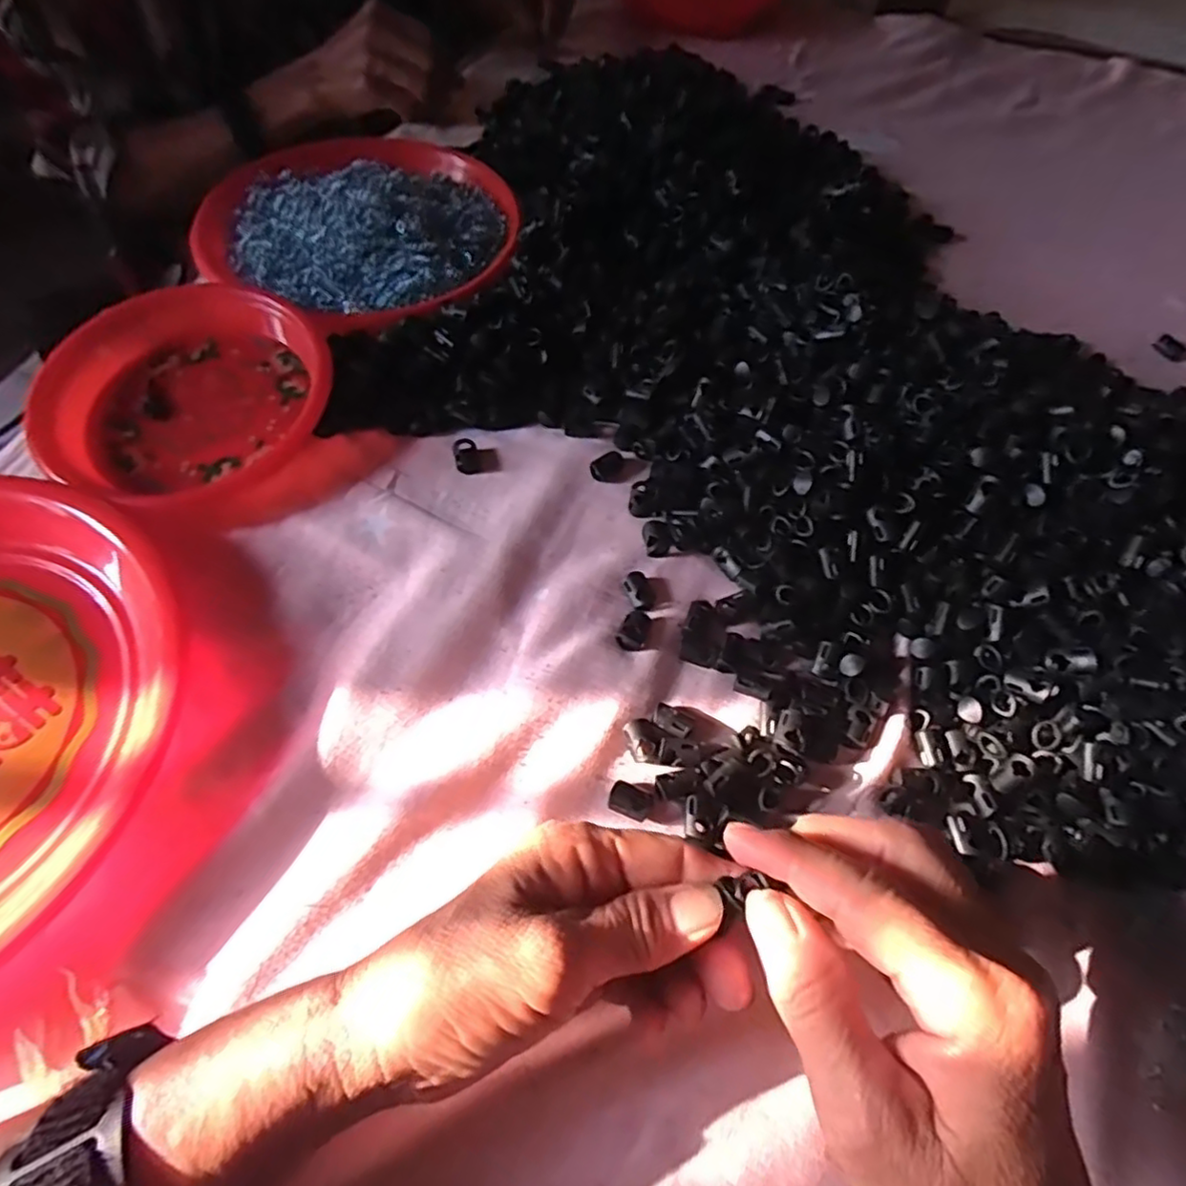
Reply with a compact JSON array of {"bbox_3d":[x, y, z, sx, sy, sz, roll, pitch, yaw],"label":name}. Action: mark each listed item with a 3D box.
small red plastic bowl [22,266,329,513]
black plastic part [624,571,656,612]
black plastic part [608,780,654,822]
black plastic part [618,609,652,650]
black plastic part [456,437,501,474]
[{"bbox_3d":[-0.248,-0.123,0.384,0.157,0.040,0.156,1,61,-2],"label":"small red plastic bowl"},{"bbox_3d":[0.026,-0.001,0.343,0.015,0.007,0.021,-18,64,-12],"label":"black plastic part"},{"bbox_3d":[0.017,0.095,0.290,0.019,0.007,0.013,24,63,11],"label":"black plastic part"},{"bbox_3d":[0.022,0.018,0.330,0.013,0.007,0.024,22,62,9],"label":"black plastic part"},{"bbox_3d":[-0.071,-0.085,0.392,0.026,0.009,0.022,-12,62,-9],"label":"black plastic part"}]

